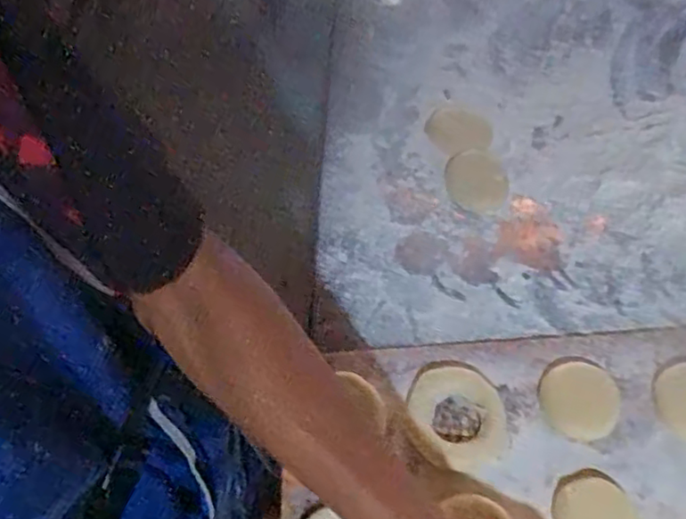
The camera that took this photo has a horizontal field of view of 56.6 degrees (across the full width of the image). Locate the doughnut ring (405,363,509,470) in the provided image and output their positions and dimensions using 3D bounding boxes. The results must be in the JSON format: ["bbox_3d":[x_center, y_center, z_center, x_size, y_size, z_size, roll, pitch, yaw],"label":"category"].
[{"bbox_3d":[0.089,0.121,0.495,0.077,0.008,0.081,17,65,13],"label":"doughnut ring"}]

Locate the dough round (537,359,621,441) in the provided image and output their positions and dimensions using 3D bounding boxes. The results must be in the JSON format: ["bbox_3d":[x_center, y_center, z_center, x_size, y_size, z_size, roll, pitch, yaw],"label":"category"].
[{"bbox_3d":[0.182,0.108,0.490,0.057,0.004,0.058,-2,62,3],"label":"dough round"}]

